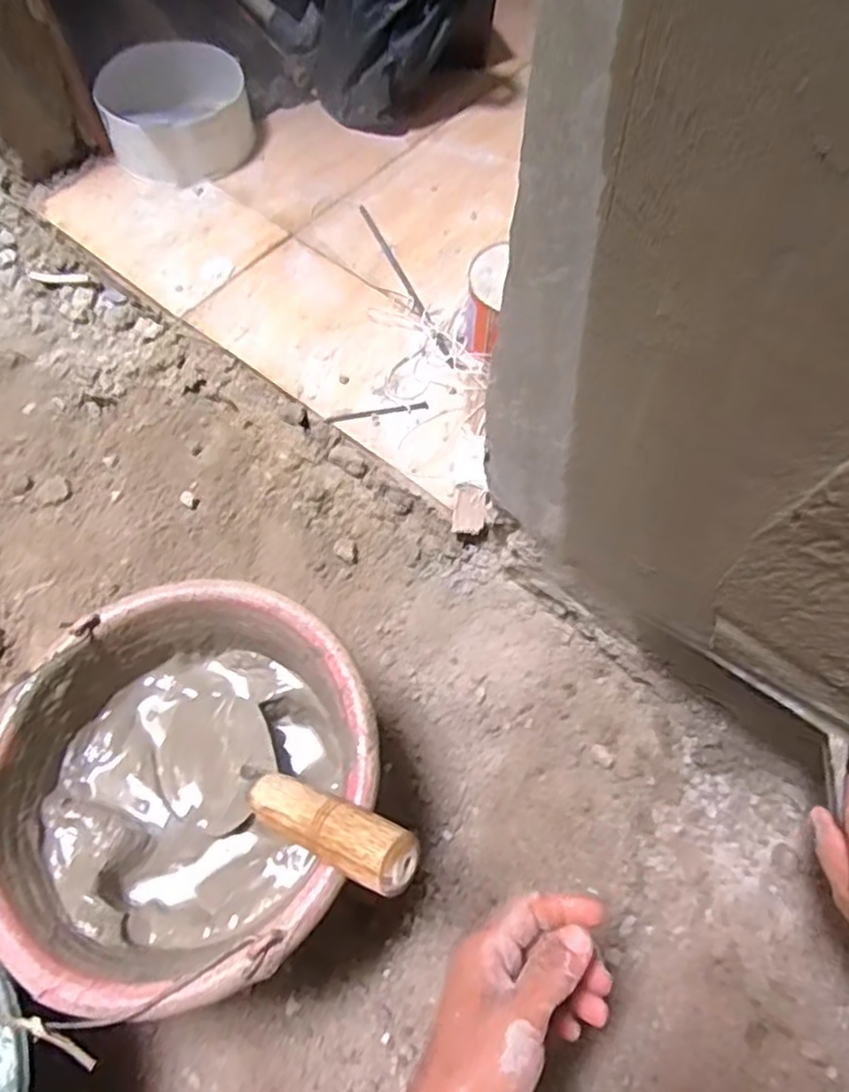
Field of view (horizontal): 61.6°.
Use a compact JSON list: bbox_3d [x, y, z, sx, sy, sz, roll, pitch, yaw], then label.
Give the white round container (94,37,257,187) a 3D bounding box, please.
[{"bbox_3d":[-0.299,-0.525,0.868,0.168,0.083,0.168,0,64,1],"label":"white round container"}]

